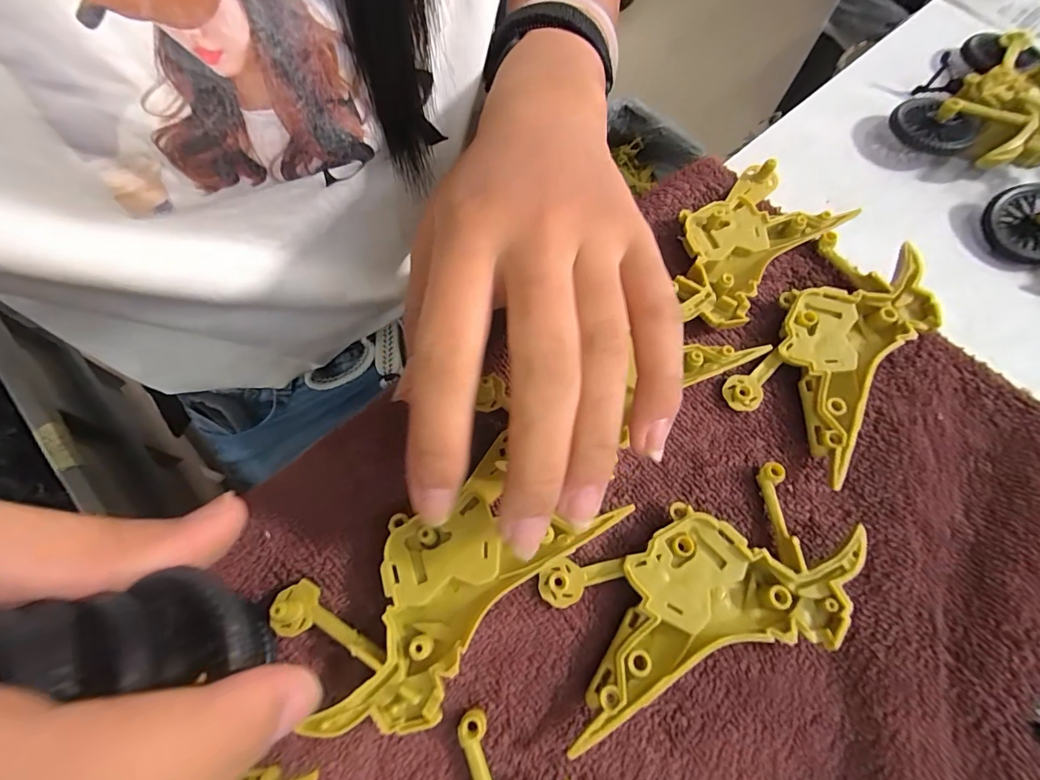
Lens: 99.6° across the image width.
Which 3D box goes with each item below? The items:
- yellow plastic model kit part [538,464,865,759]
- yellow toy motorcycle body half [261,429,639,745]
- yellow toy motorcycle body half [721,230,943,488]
[{"bbox_3d":[0.056,0.062,0.137,0.094,0.012,0.046,-19,71,-8],"label":"yellow plastic model kit part"},{"bbox_3d":[-0.020,0.055,0.134,0.096,0.010,0.049,-35,74,-13],"label":"yellow toy motorcycle body half"},{"bbox_3d":[0.121,-0.020,0.168,0.046,0.012,0.097,38,73,12],"label":"yellow toy motorcycle body half"}]

